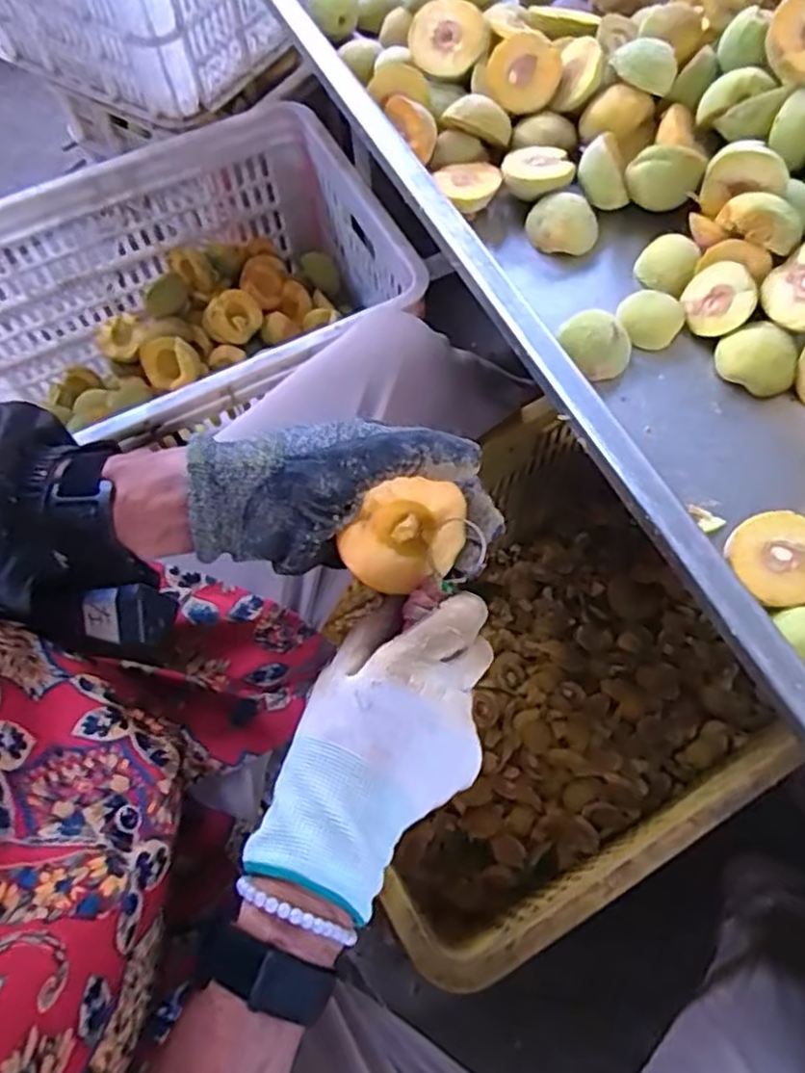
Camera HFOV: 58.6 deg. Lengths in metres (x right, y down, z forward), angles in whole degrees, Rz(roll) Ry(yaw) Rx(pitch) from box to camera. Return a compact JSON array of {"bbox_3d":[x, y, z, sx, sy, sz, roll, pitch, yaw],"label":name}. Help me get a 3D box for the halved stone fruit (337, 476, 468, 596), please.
[{"bbox_3d":[-0.001,-0.001,0.384,0.052,0.032,0.062,40,88,-15],"label":"halved stone fruit"}]

